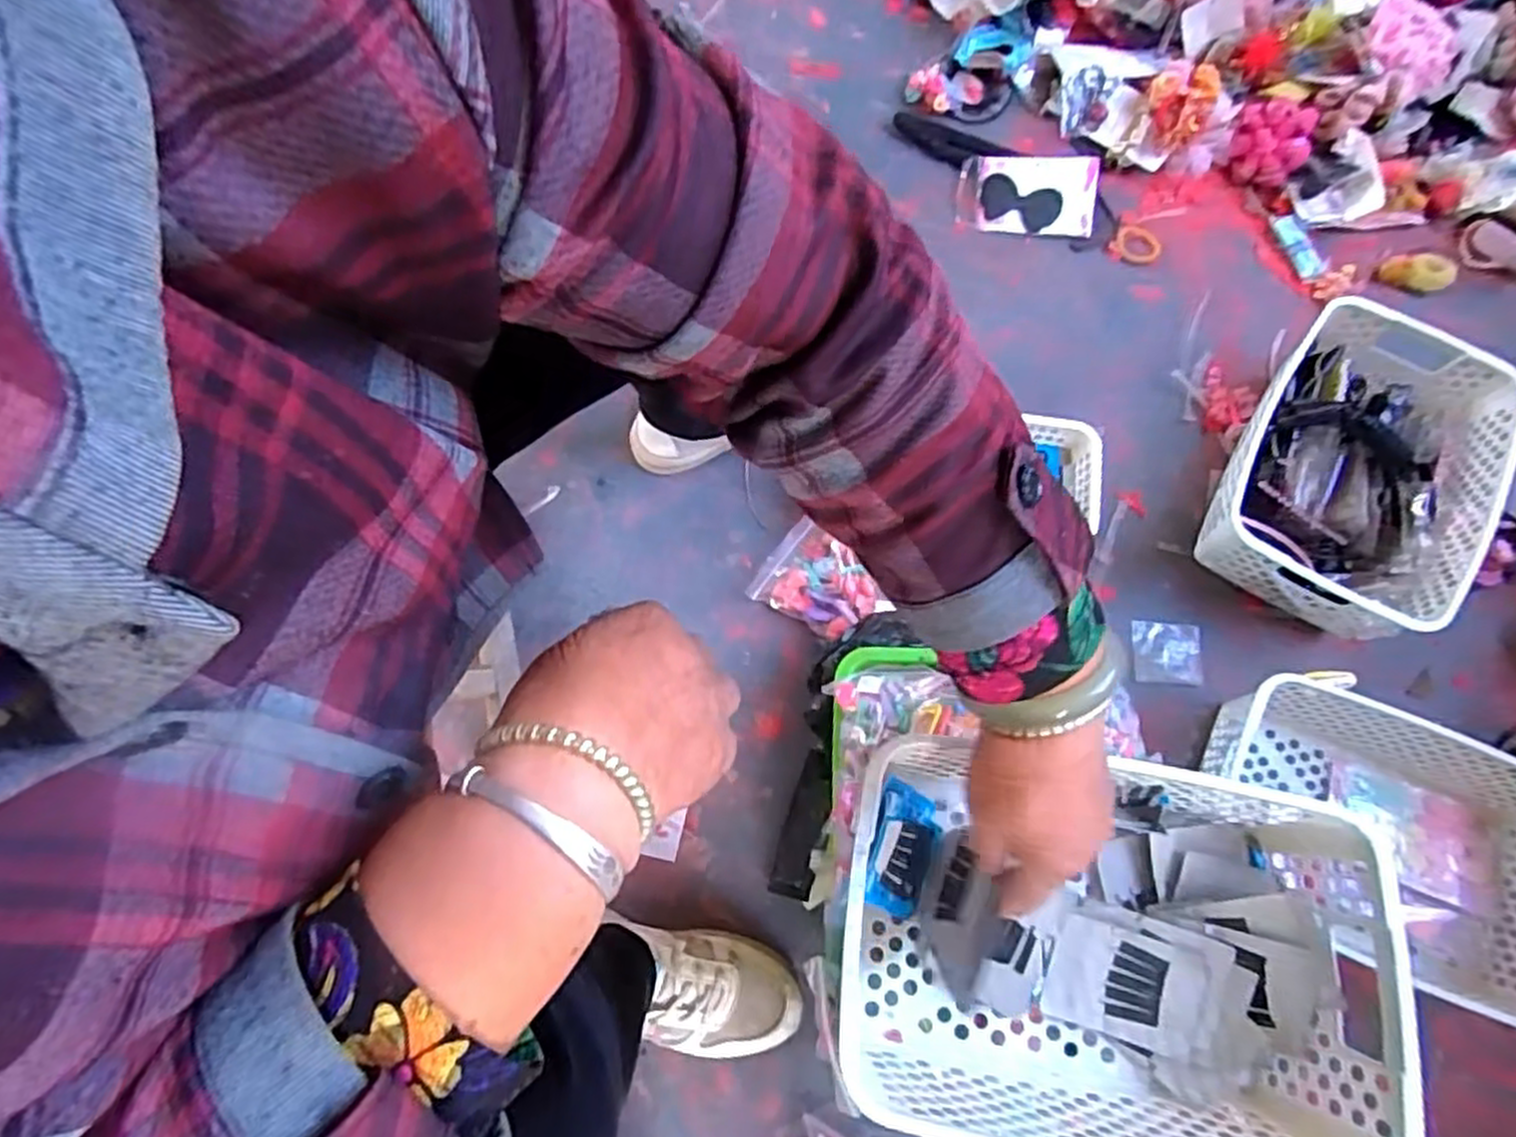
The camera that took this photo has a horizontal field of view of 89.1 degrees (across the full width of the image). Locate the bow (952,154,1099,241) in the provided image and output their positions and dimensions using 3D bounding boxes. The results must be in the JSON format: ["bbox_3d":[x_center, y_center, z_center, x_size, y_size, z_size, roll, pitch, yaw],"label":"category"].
[{"bbox_3d":[0.303,-0.420,0.869,0.149,0.016,0.081,6,100,7],"label":"bow"}]

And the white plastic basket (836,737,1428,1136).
[{"bbox_3d":[0.196,0.214,0.446,0.289,0.105,0.192,6,76,2],"label":"white plastic basket"}]

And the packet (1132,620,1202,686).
[{"bbox_3d":[0.395,0.083,0.744,0.069,0.004,0.059,3,79,-3],"label":"packet"}]

